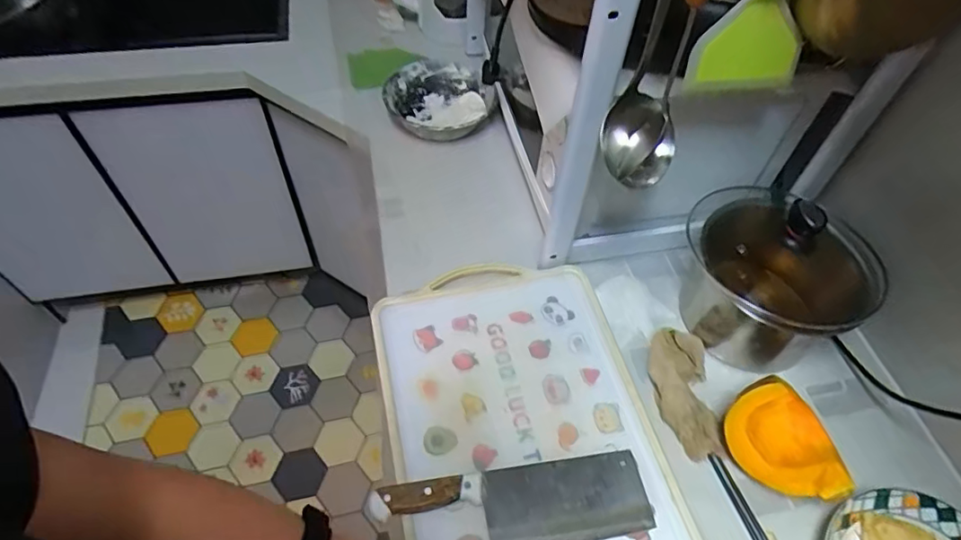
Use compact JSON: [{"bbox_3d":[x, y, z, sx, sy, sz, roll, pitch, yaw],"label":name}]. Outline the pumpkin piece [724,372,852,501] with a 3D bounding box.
[{"bbox_3d":[0.324,0.177,0.593,0.118,0.097,0.094,35,59,21],"label":"pumpkin piece"}]

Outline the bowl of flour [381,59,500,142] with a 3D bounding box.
[{"bbox_3d":[-0.070,-0.267,0.903,0.154,0.074,0.161,1,54,-2],"label":"bowl of flour"}]

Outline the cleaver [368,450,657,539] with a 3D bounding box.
[{"bbox_3d":[0.034,0.236,0.557,0.271,0.021,0.082,-6,54,-8],"label":"cleaver"}]

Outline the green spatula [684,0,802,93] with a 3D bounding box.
[{"bbox_3d":[0.255,-0.255,0.455,0.112,0.240,0.017,-11,55,-11],"label":"green spatula"}]

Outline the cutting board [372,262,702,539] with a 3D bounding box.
[{"bbox_3d":[0.044,0.166,0.628,0.278,0.019,0.387,-10,55,-10],"label":"cutting board"}]

